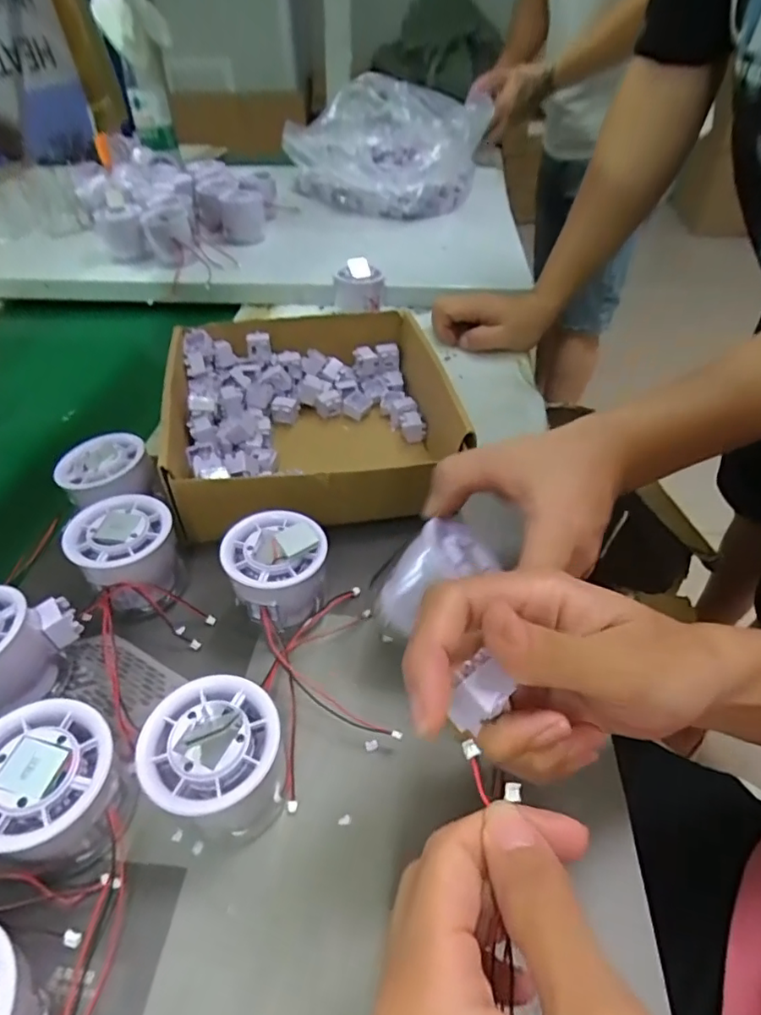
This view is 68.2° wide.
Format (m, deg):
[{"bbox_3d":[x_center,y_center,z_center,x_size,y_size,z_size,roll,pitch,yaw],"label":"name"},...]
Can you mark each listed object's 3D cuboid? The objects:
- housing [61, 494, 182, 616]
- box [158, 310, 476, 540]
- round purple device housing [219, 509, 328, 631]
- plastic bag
[{"bbox_3d":[-0.147,0.033,0.337,0.054,0.056,0.060,-21,46,-20],"label":"housing"},{"bbox_3d":[-0.053,-0.071,0.437,0.201,0.069,0.204,-9,43,-9],"label":"box"},{"bbox_3d":[-0.059,0.040,0.330,0.055,0.054,0.056,-1,43,1],"label":"round purple device housing"},{"bbox_3d":[0.005,-0.504,0.798,0.271,0.142,0.185,9,45,12],"label":"plastic bag"}]

